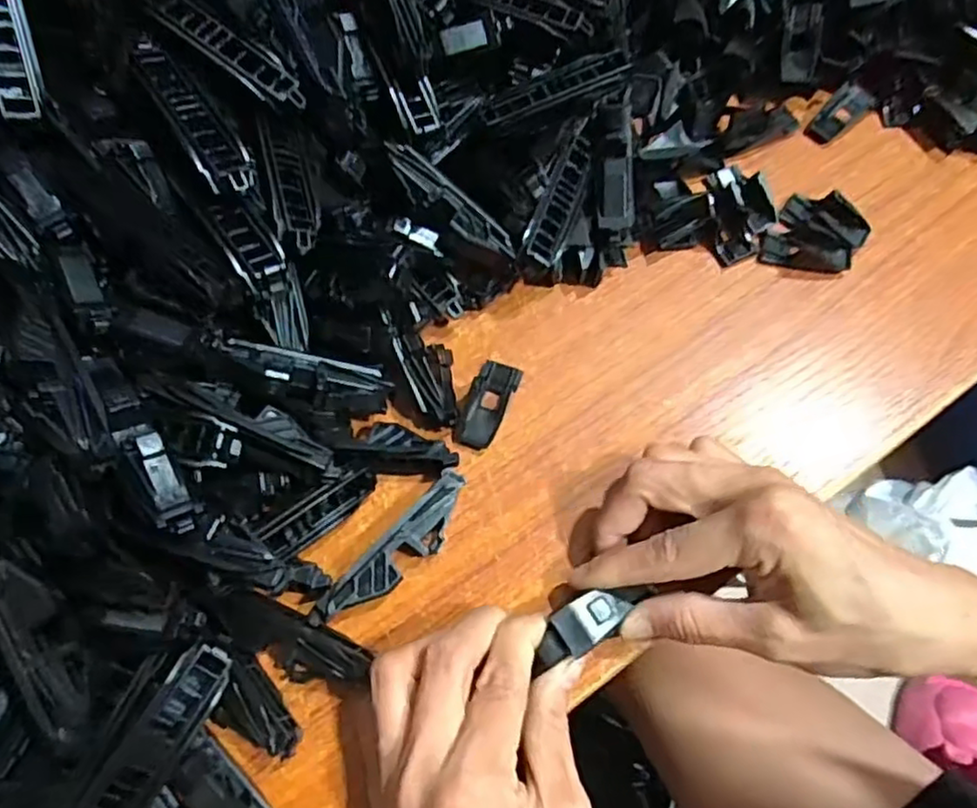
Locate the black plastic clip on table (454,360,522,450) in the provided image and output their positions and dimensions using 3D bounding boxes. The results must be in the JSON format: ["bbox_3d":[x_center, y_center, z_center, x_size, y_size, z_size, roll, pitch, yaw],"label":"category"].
[{"bbox_3d":[0.000,0.000,0.310,0.018,0.005,0.042,21,71,9],"label":"black plastic clip on table"}]

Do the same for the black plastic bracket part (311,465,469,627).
[{"bbox_3d":[-0.036,0.061,0.279,0.018,0.017,0.078,40,75,15],"label":"black plastic bracket part"}]

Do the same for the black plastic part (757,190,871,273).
[{"bbox_3d":[0.159,-0.082,0.335,0.042,0.010,0.045,30,73,12],"label":"black plastic part"}]

